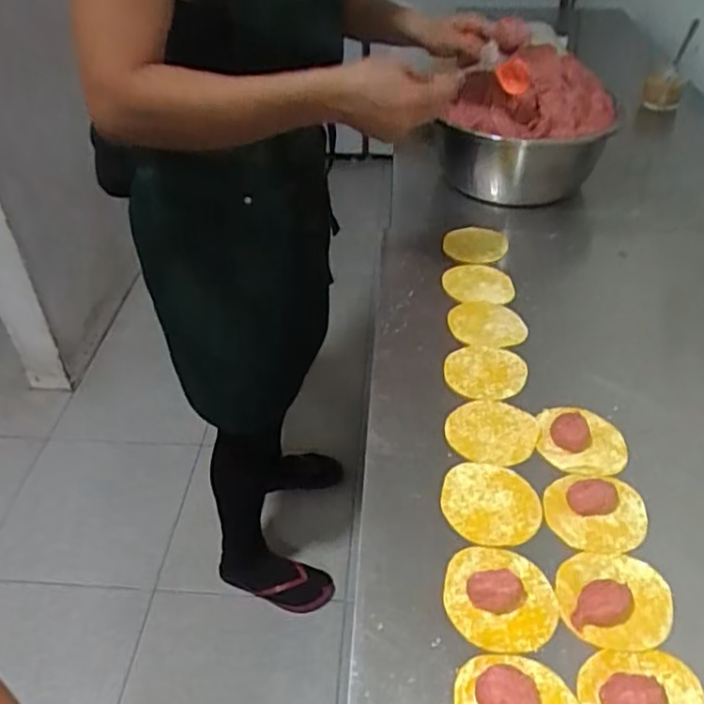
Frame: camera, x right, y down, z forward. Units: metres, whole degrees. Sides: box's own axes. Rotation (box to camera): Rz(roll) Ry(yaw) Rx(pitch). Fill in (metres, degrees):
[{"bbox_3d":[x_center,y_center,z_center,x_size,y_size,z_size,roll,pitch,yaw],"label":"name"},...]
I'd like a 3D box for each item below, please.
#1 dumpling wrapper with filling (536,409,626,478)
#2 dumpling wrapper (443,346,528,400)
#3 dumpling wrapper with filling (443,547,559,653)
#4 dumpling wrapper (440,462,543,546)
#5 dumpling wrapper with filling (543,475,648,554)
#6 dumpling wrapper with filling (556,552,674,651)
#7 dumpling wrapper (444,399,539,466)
[{"bbox_3d":[0.216,0.079,0.623,0.080,0.016,0.076,0,41,0],"label":"dumpling wrapper with filling"},{"bbox_3d":[0.140,0.020,0.701,0.082,0.009,0.077,0,41,0],"label":"dumpling wrapper"},{"bbox_3d":[0.113,0.178,0.504,0.081,0.023,0.083,8,41,9],"label":"dumpling wrapper with filling"},{"bbox_3d":[0.119,0.129,0.575,0.081,0.004,0.082,0,41,0],"label":"dumpling wrapper"},{"bbox_3d":[0.206,0.132,0.564,0.079,0.016,0.076,0,41,0],"label":"dumpling wrapper with filling"},{"bbox_3d":[0.198,0.179,0.499,0.081,0.021,0.078,5,41,6],"label":"dumpling wrapper with filling"},{"bbox_3d":[0.133,0.075,0.638,0.083,0.005,0.079,-2,44,2],"label":"dumpling wrapper"}]

